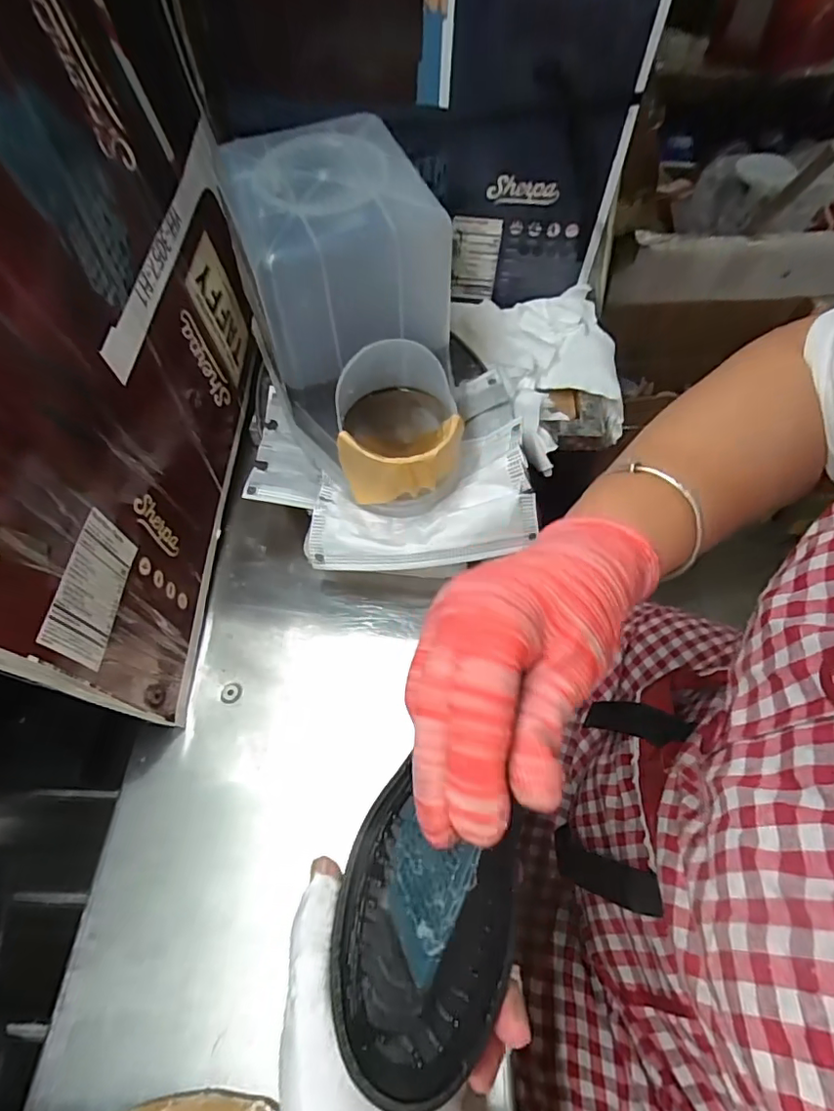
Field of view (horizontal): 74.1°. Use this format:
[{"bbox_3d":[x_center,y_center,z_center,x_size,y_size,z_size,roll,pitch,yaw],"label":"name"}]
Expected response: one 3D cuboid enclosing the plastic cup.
[{"bbox_3d":[-0.013,-0.098,0.404,0.091,0.087,0.092,-4,56,0],"label":"plastic cup"}]

